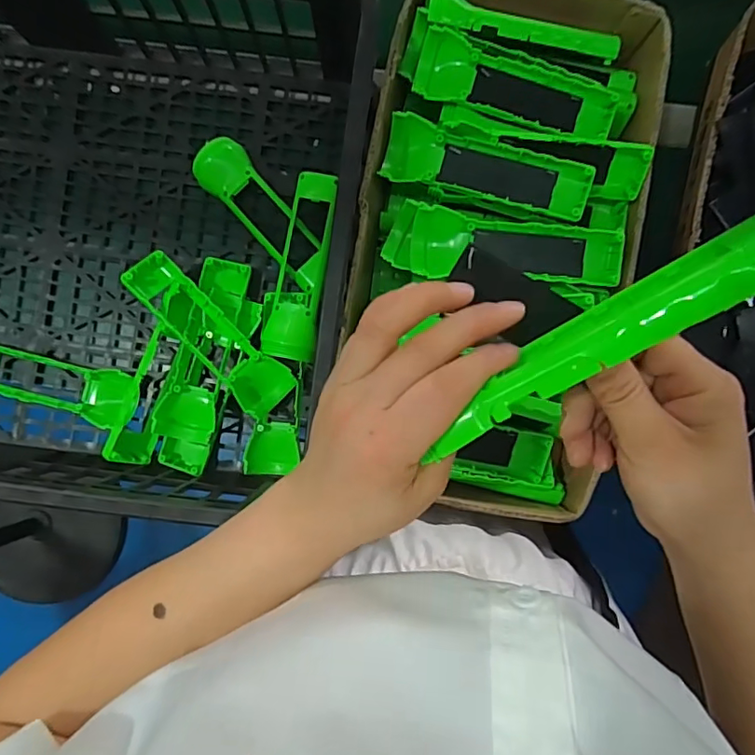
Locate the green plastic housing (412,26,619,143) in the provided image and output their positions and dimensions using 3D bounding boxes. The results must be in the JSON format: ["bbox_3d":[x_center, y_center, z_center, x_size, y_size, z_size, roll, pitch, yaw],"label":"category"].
[{"bbox_3d":[0.112,-0.231,0.436,0.162,0.022,0.051,18,88,1],"label":"green plastic housing"}]

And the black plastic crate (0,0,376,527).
[{"bbox_3d":[-0.322,-0.129,0.449,0.579,0.140,0.398,8,88,1],"label":"black plastic crate"}]

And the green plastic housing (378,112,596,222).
[{"bbox_3d":[0.084,-0.164,0.435,0.161,0.033,0.044,18,88,1],"label":"green plastic housing"}]

